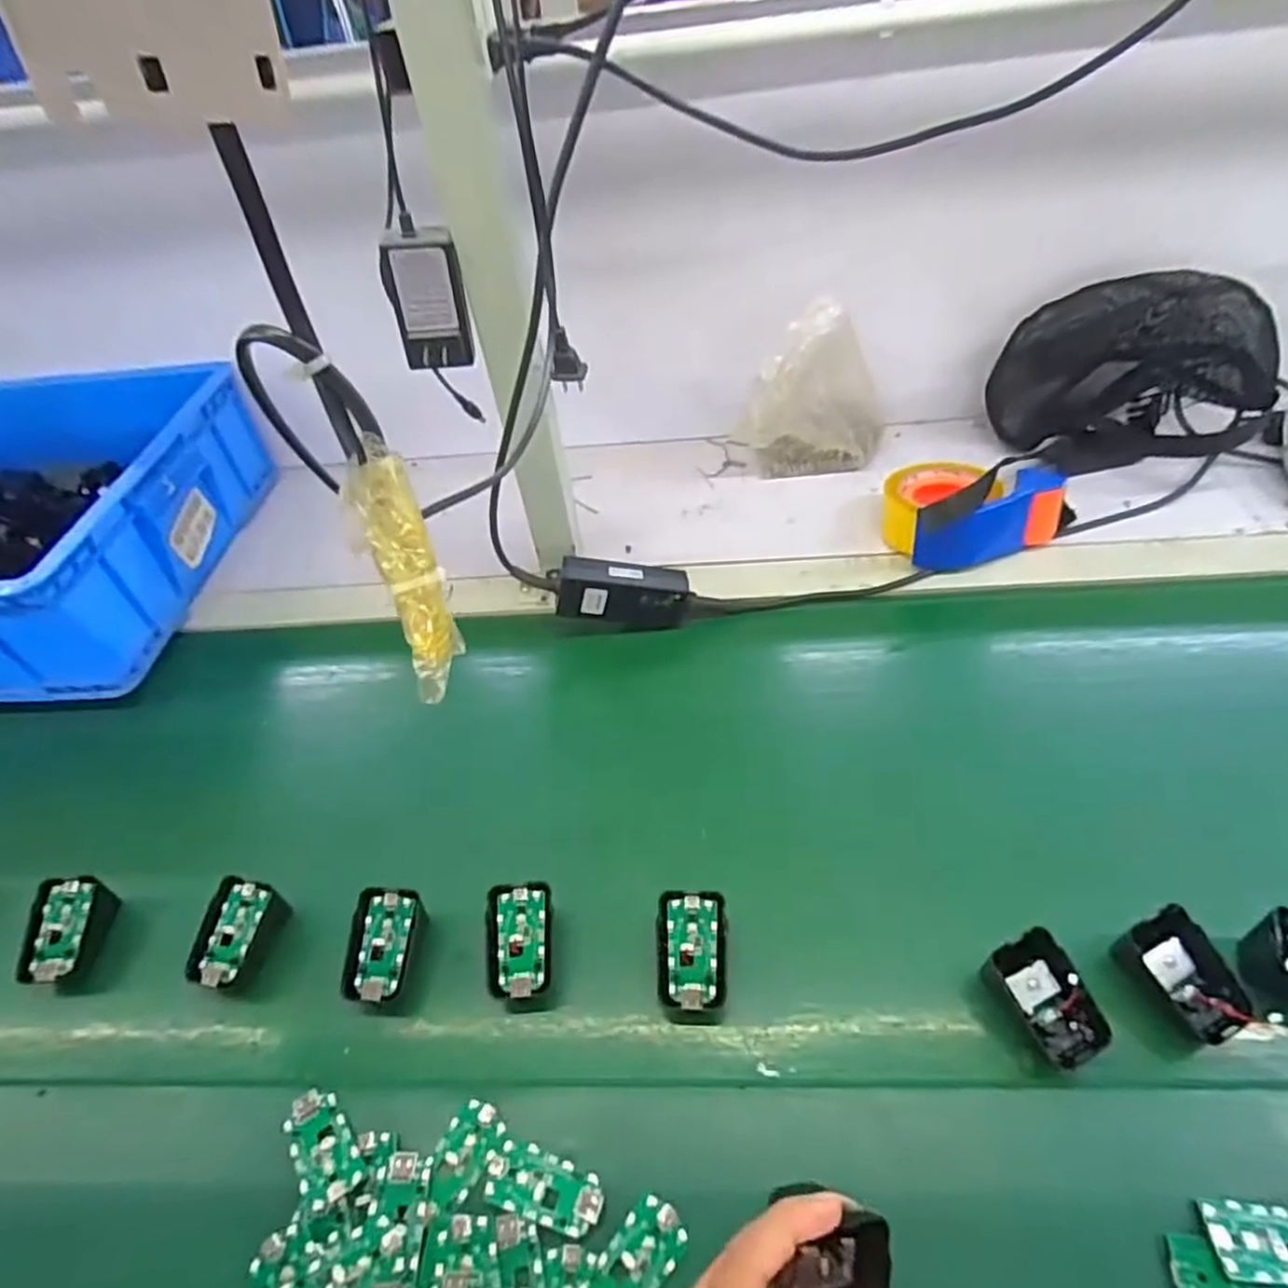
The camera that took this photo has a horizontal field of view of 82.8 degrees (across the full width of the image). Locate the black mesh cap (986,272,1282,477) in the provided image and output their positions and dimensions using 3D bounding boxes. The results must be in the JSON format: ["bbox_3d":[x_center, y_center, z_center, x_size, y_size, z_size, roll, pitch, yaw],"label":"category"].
[{"bbox_3d":[0.488,-0.266,0.735,0.182,0.169,0.174,-16,47,-8],"label":"black mesh cap"}]

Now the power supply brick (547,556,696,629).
[{"bbox_3d":[-0.019,-0.044,0.656,0.119,0.052,0.029,7,45,-10],"label":"power supply brick"}]

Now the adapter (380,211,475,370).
[{"bbox_3d":[-0.145,-0.235,0.492,0.049,0.086,0.029,-14,46,-7],"label":"adapter"}]

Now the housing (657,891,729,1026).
[{"bbox_3d":[0.031,0.202,0.471,0.043,0.032,0.077,0,66,3],"label":"housing"}]

